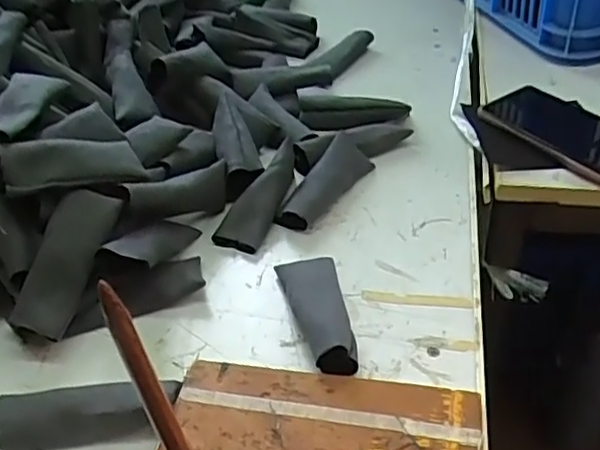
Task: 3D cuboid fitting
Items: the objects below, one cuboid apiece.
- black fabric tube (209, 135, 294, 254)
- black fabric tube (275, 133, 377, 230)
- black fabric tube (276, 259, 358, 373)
[{"bbox_3d":[-0.028,-0.026,0.513,0.032,0.022,0.110,19,65,27],"label":"black fabric tube"},{"bbox_3d":[0.023,-0.037,0.521,0.034,0.034,0.102,20,46,28],"label":"black fabric tube"},{"bbox_3d":[0.011,0.055,0.422,0.039,0.028,0.103,-9,40,-4],"label":"black fabric tube"}]

